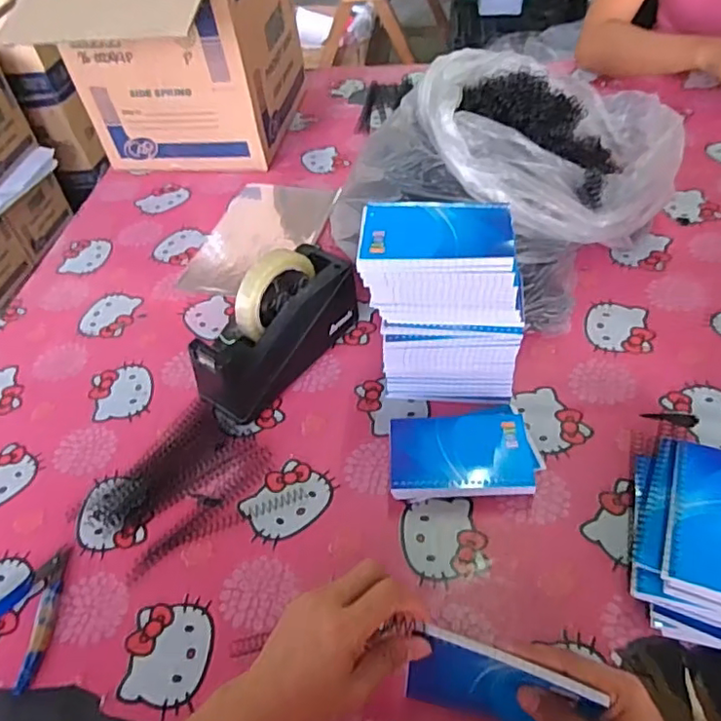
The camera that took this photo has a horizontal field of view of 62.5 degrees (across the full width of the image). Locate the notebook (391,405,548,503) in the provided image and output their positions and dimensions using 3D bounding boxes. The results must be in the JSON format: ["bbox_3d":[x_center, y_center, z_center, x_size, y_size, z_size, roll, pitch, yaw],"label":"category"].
[{"bbox_3d":[0.103,0.086,0.586,0.143,0.030,0.097,-4,48,3],"label":"notebook"}]

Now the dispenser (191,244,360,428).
[{"bbox_3d":[-0.094,-0.042,0.660,0.070,0.128,0.204,29,58,28],"label":"dispenser"}]

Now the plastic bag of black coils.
[{"bbox_3d":[0.212,-0.231,0.718,0.374,0.231,0.247,-37,54,-24],"label":"plastic bag of black coils"}]

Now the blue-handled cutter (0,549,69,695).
[{"bbox_3d":[-0.305,0.223,0.529,0.090,0.008,0.113,6,50,12],"label":"blue-handled cutter"}]

